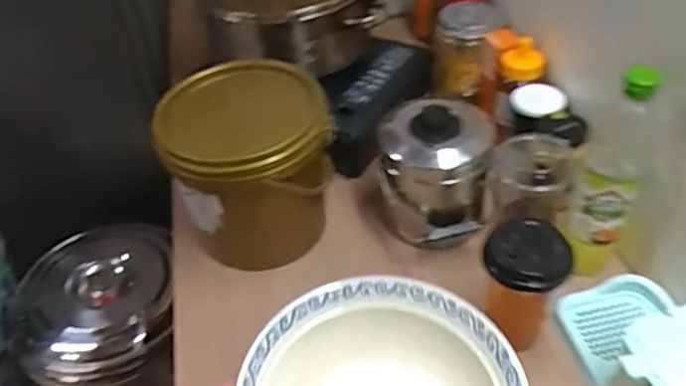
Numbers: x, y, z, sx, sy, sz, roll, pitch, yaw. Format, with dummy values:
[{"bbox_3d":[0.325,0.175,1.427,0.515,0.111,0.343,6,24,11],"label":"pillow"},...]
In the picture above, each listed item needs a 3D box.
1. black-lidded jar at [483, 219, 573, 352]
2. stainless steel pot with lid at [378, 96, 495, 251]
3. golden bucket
[{"bbox_3d":[0.183,0.097,0.640,0.075,0.149,0.060,13,44,17],"label":"black-lidded jar"},{"bbox_3d":[0.112,-0.022,0.769,0.132,0.155,0.119,6,43,10],"label":"stainless steel pot with lid"},{"bbox_3d":[-0.125,-0.038,0.793,0.185,0.192,0.214,-16,44,-14],"label":"golden bucket"}]

